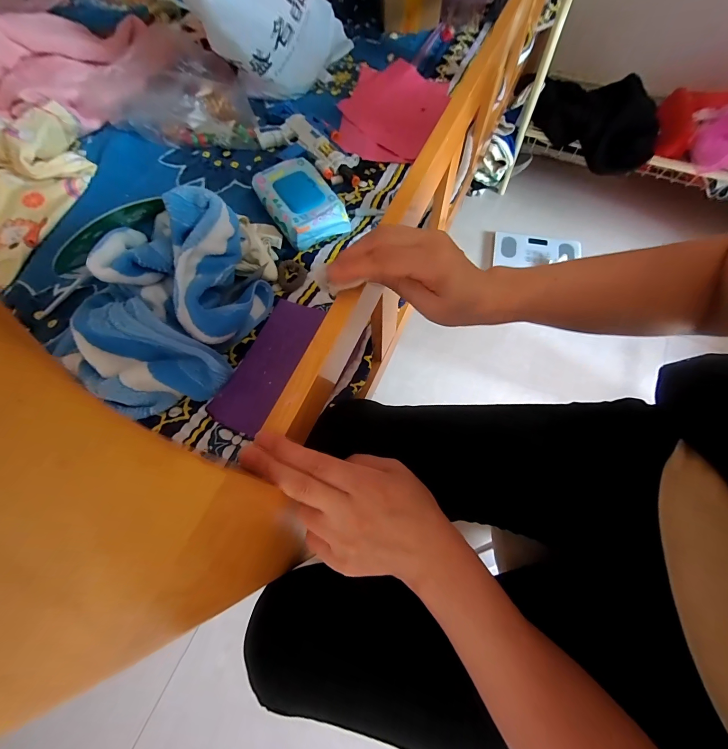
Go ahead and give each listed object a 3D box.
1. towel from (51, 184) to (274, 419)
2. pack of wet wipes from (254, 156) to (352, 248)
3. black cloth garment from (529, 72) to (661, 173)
[{"bbox_3d":[-0.259,-0.088,0.431,0.192,0.150,0.287,20,69,10],"label":"towel"},{"bbox_3d":[-0.113,-0.301,0.572,0.107,0.036,0.176,-30,69,-10],"label":"pack of wet wipes"},{"bbox_3d":[0.616,-0.667,0.875,0.321,0.139,0.113,30,71,14],"label":"black cloth garment"}]

